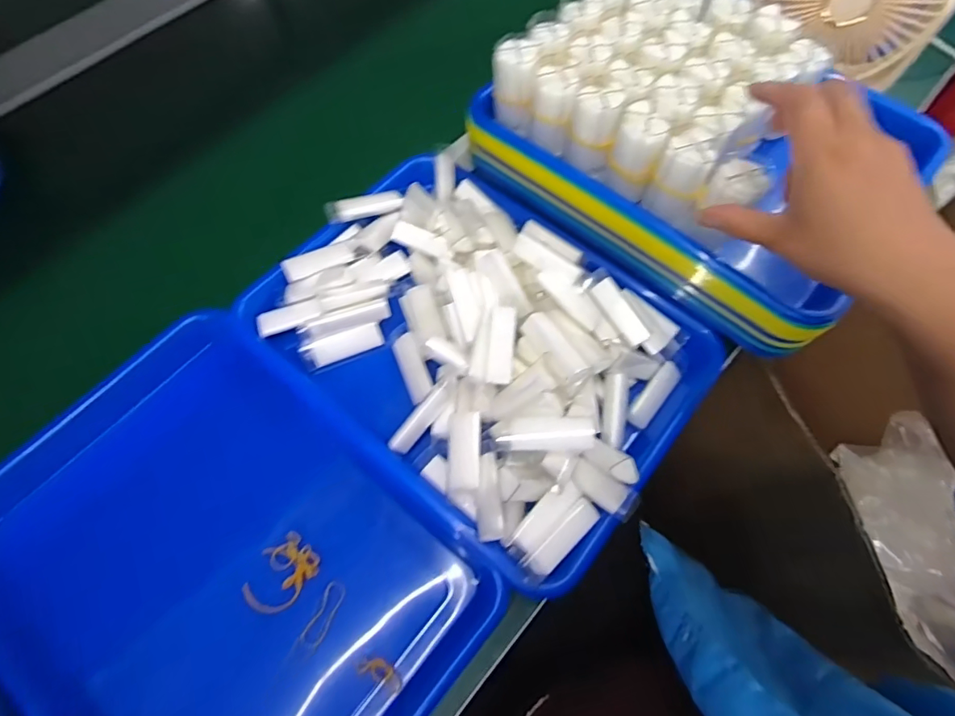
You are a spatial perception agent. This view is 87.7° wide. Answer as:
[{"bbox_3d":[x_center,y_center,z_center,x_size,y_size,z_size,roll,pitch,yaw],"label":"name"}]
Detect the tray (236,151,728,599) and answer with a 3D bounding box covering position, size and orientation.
[{"bbox_3d":[0.002,-0.026,0.385,0.327,0.057,0.245,39,72,16],"label":"tray"}]

